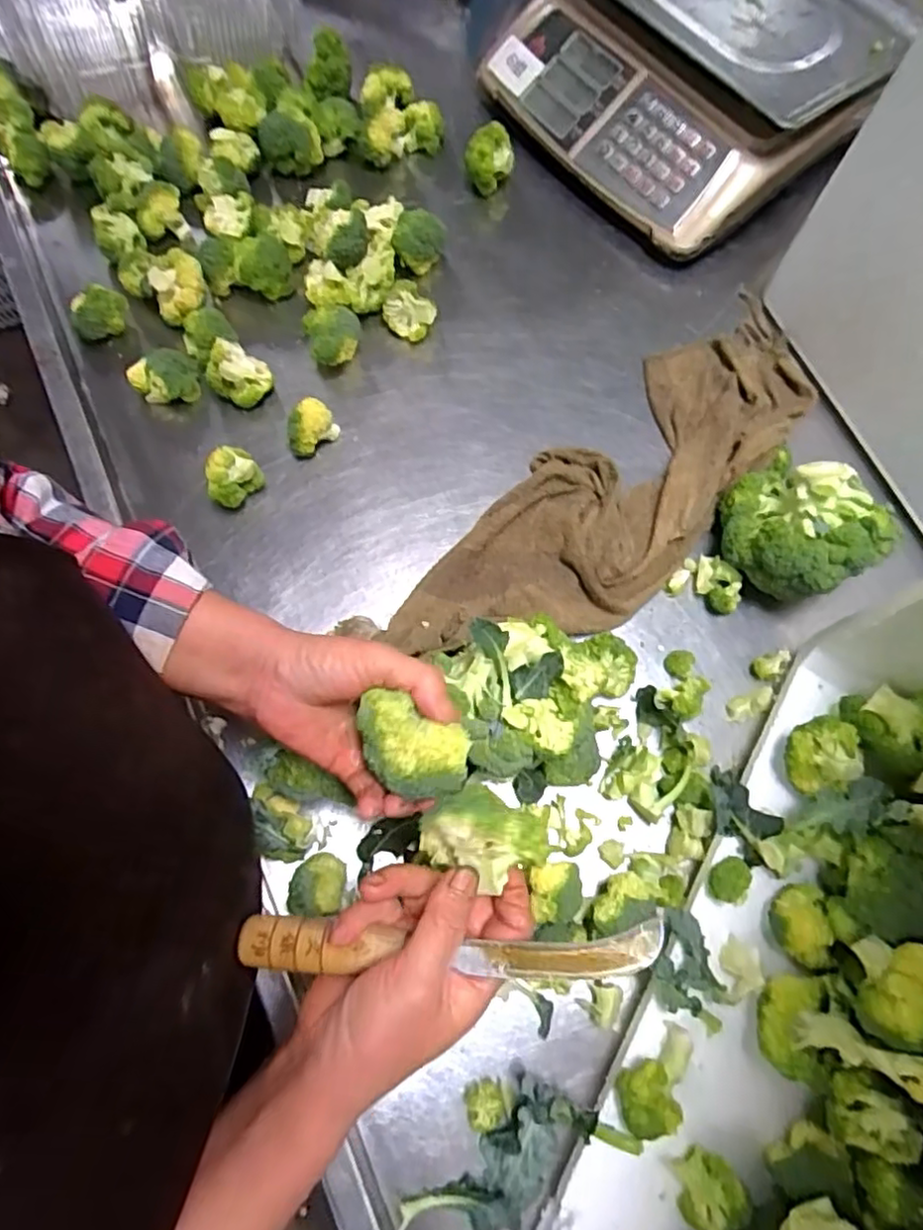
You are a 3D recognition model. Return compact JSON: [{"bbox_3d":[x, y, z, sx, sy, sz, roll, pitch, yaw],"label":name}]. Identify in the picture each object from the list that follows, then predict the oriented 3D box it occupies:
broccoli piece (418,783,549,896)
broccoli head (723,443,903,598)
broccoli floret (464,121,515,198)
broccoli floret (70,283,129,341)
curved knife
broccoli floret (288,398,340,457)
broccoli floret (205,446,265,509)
[{"bbox_3d":[0.012,0.108,0.312,0.058,0.043,0.042,18,72,3],"label":"broccoli piece"},{"bbox_3d":[0.278,-0.078,0.540,0.111,0.080,0.124,-30,76,-11],"label":"broccoli head"},{"bbox_3d":[0.029,-0.476,0.687,0.039,0.055,0.038,38,74,9],"label":"broccoli floret"},{"bbox_3d":[-0.331,-0.276,0.598,0.047,0.035,0.031,-5,72,-4],"label":"broccoli floret"},{"bbox_3d":[-0.009,0.160,0.314,0.202,0.011,0.024,0,72,5],"label":"curved knife"},{"bbox_3d":[-0.131,-0.162,0.579,0.028,0.044,0.042,29,73,7],"label":"broccoli floret"},{"bbox_3d":[-0.197,-0.115,0.562,0.034,0.042,0.045,32,73,8],"label":"broccoli floret"}]

